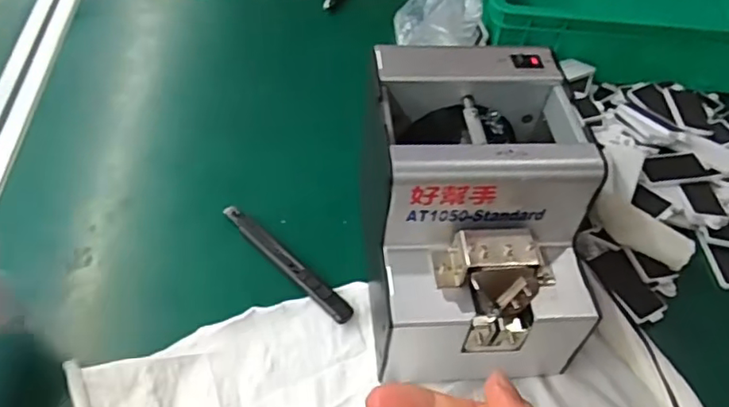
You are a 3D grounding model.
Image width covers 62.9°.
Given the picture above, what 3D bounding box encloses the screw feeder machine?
[{"bbox_3d":[0.066,0.010,0.400,0.133,0.143,0.183,-1,49,-5],"label":"screw feeder machine"}]

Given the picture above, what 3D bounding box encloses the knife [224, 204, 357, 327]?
[{"bbox_3d":[-0.061,0.044,0.453,0.138,0.010,0.016,38,56,26],"label":"knife"}]

